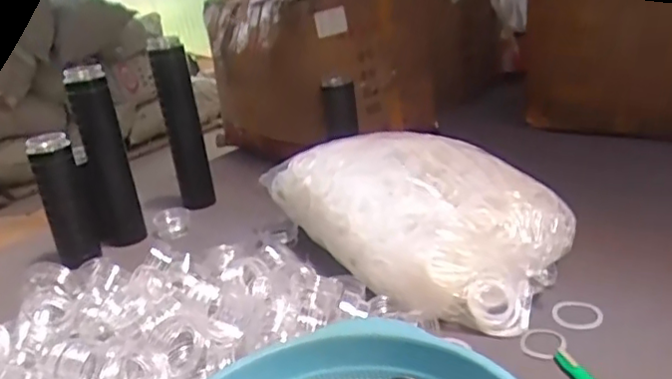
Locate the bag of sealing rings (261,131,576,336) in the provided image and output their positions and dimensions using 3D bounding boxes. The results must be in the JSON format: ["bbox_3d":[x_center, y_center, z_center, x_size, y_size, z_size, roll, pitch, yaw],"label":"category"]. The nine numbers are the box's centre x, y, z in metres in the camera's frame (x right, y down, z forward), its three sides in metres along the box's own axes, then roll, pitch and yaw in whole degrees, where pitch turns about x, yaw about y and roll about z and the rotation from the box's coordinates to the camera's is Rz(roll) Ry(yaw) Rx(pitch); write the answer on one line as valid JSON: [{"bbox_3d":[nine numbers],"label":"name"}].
[{"bbox_3d":[0.088,0.029,0.901,0.235,0.167,0.486,-26,29,-38],"label":"bag of sealing rings"}]

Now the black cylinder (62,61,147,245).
[{"bbox_3d":[-0.415,-0.058,1.066,0.081,0.317,0.061,-18,24,-24],"label":"black cylinder"}]

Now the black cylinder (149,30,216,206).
[{"bbox_3d":[-0.308,-0.133,1.189,0.075,0.328,0.067,-14,23,-16],"label":"black cylinder"}]

